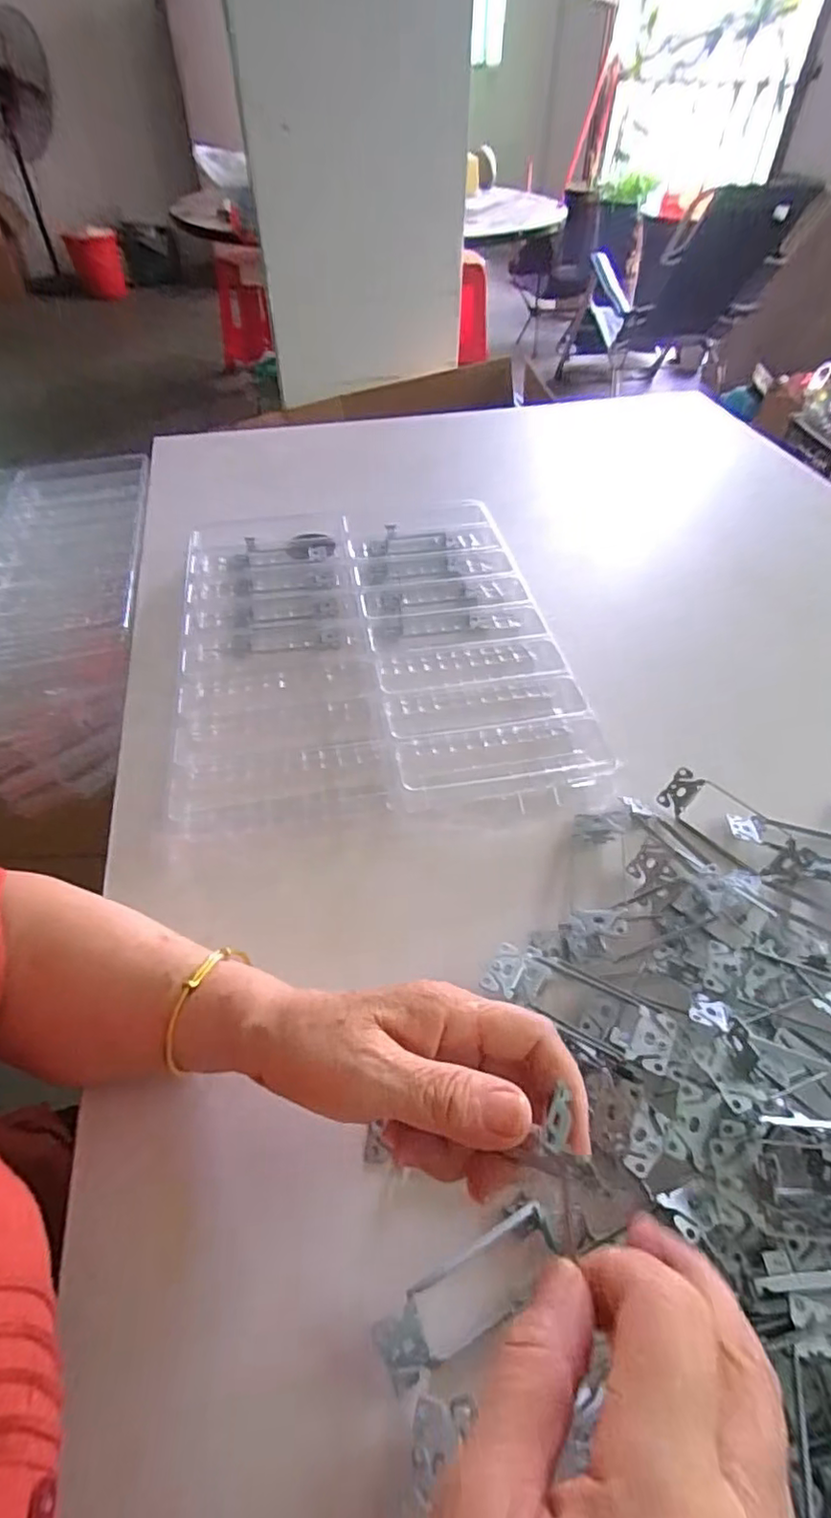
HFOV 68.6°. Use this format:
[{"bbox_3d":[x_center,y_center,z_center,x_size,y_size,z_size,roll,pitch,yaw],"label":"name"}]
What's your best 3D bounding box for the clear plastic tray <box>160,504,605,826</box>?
[{"bbox_3d":[-0.047,-0.122,0.594,0.354,0.036,0.436,-9,49,-7],"label":"clear plastic tray"}]

